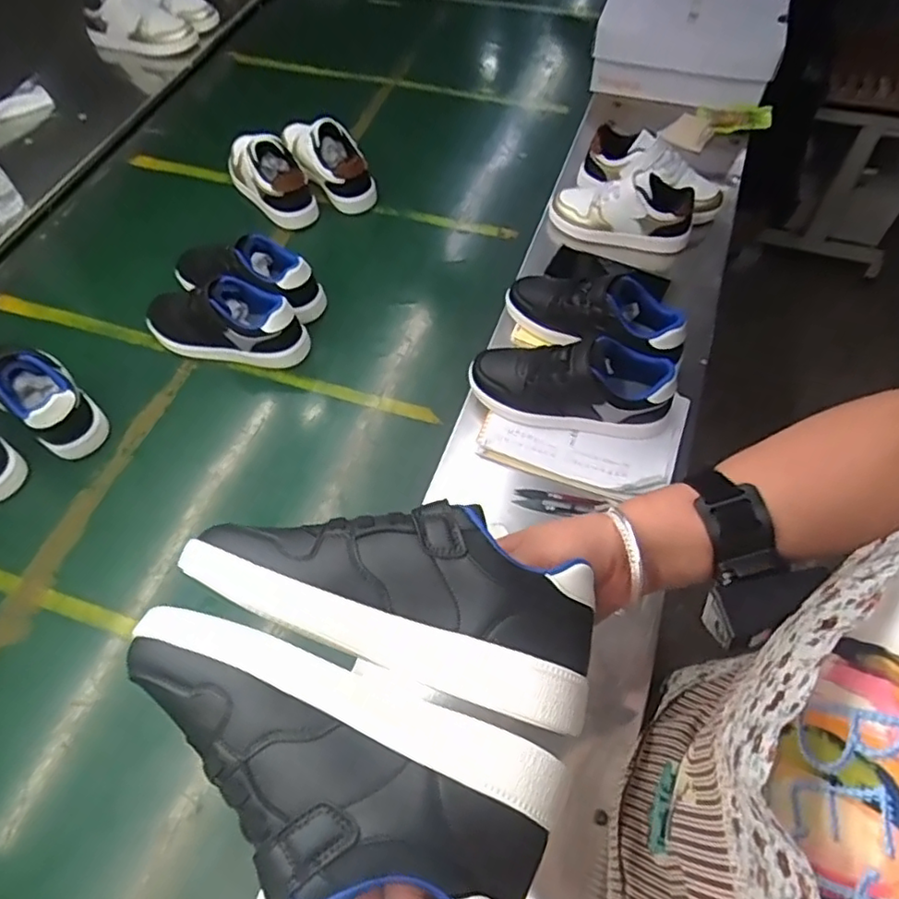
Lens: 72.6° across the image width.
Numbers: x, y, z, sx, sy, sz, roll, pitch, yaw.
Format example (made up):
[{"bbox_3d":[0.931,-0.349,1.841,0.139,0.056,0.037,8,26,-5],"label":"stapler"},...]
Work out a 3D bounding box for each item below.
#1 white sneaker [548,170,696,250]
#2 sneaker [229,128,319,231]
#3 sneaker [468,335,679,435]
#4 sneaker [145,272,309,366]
[{"bbox_3d":[0.241,-0.338,0.845,0.190,0.077,0.075,12,60,10],"label":"white sneaker"},{"bbox_3d":[-0.285,-0.436,0.971,0.098,0.117,0.203,-27,61,-13],"label":"sneaker"},{"bbox_3d":[0.134,-0.078,0.684,0.220,0.089,0.082,7,59,7],"label":"sneaker"},{"bbox_3d":[-0.298,-0.168,0.797,0.212,0.095,0.072,6,59,6],"label":"sneaker"}]

